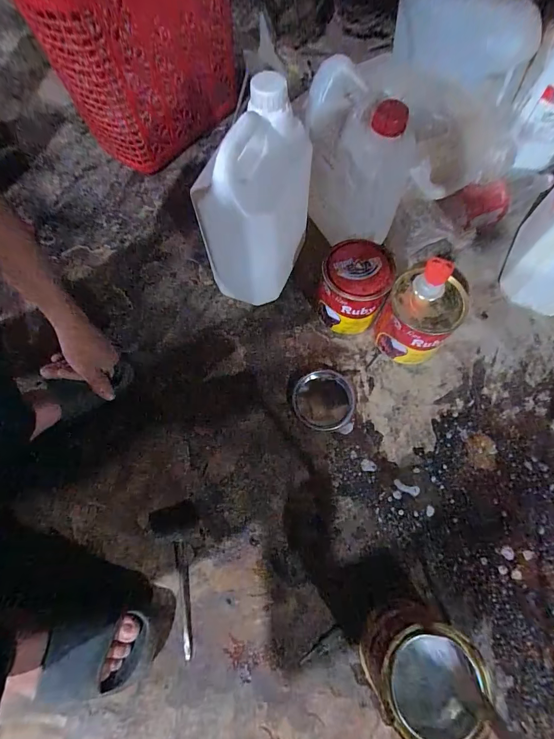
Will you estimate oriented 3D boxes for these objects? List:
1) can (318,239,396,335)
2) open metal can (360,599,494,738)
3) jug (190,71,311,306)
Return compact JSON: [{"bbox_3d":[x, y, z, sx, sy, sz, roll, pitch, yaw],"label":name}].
[{"bbox_3d":[0.126,-0.132,0.604,0.105,0.130,0.100,0,67,1],"label":"can"},{"bbox_3d":[0.167,0.347,0.417,0.106,0.114,0.113,0,67,1],"label":"open metal can"},{"bbox_3d":[-0.032,-0.240,0.564,0.153,0.297,0.149,2,67,2],"label":"jug"}]

